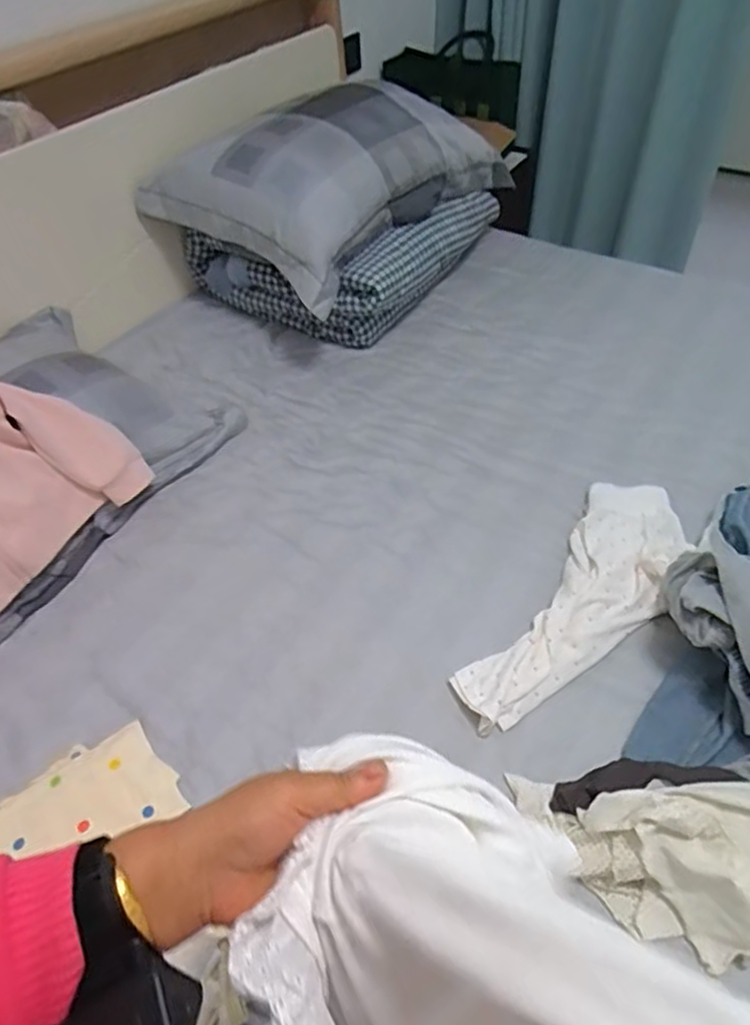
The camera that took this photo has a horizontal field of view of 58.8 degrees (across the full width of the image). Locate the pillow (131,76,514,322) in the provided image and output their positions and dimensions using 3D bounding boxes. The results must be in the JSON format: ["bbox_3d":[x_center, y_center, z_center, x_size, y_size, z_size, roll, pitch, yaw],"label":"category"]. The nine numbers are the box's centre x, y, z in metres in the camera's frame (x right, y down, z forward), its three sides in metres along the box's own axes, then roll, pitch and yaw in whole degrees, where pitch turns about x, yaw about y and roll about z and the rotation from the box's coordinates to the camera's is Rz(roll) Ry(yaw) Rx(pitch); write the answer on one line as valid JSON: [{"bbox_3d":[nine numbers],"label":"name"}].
[{"bbox_3d":[-0.083,-0.728,1.375,0.454,0.202,0.716,26,54,24],"label":"pillow"}]

